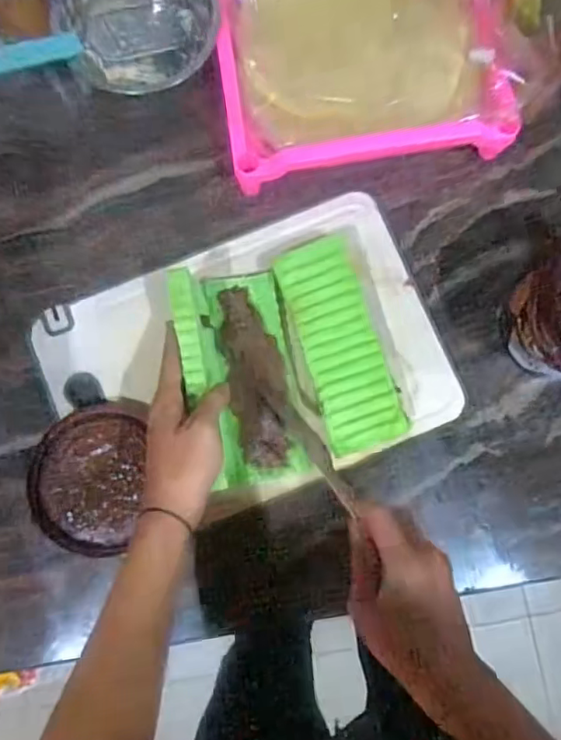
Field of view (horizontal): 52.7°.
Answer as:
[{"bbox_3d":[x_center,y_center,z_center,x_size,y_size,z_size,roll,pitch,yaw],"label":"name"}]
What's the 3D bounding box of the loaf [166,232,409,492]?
[{"bbox_3d":[0.008,-0.011,0.522,0.177,0.044,0.198,-16,83,-2],"label":"loaf"}]

